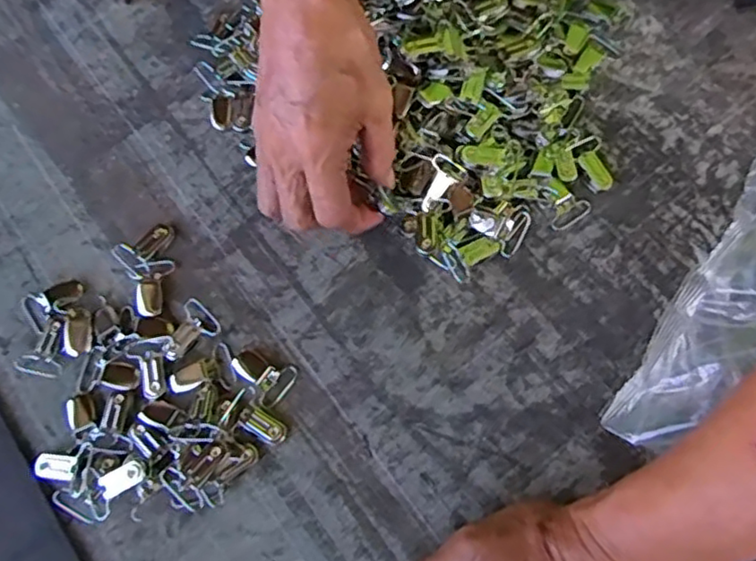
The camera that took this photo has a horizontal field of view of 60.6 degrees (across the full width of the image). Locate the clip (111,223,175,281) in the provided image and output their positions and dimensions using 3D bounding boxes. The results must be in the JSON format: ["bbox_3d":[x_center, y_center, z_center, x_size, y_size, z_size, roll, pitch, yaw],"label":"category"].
[{"bbox_3d":[-0.140,-0.021,0.389,0.037,0.010,0.028,-43,74,-12],"label":"clip"}]

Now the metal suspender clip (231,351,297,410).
[{"bbox_3d":[-0.066,0.052,0.364,0.036,0.009,0.026,34,75,13],"label":"metal suspender clip"}]

